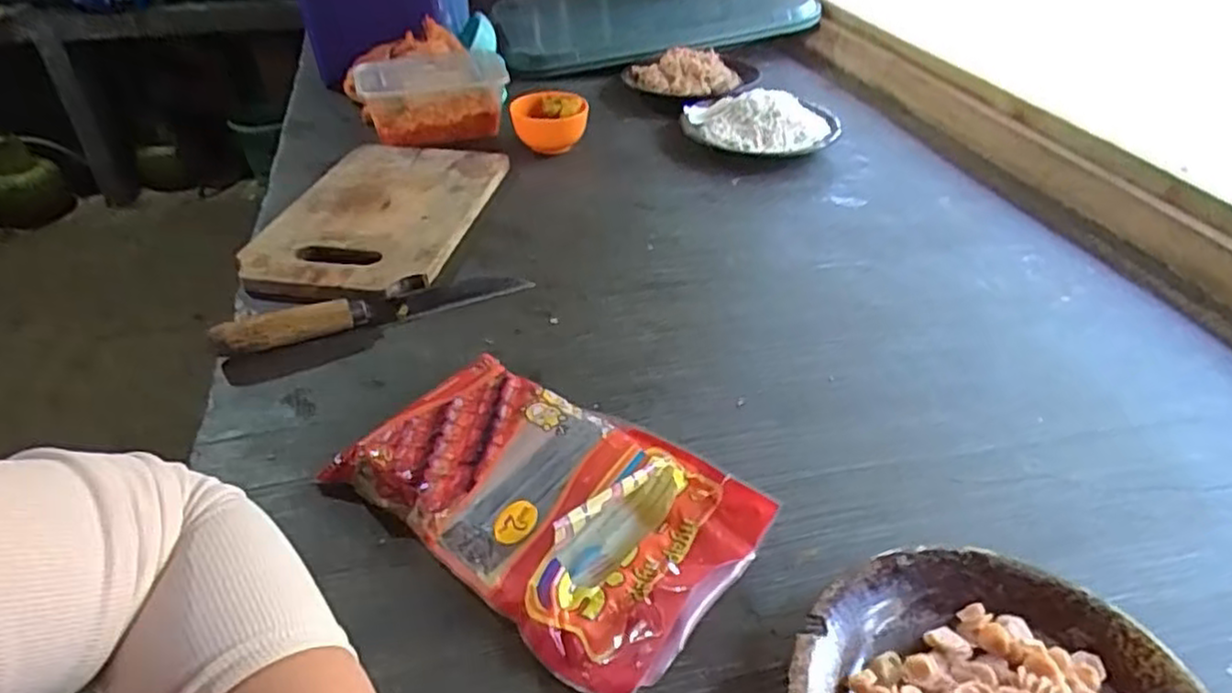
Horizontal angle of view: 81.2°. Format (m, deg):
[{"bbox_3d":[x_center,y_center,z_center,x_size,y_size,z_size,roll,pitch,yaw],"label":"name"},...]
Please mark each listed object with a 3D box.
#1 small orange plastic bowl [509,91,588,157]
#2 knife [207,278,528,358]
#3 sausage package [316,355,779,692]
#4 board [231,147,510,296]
[{"bbox_3d":[-0.076,-0.260,0.833,0.084,0.051,0.093,0,38,-1],"label":"small orange plastic bowl"},{"bbox_3d":[-0.188,-0.033,0.572,0.237,0.025,0.031,-16,41,-20],"label":"knife"},{"bbox_3d":[-0.039,0.086,0.420,0.223,0.037,0.140,26,45,29],"label":"sausage package"},{"bbox_3d":[-0.228,-0.136,0.704,0.181,0.018,0.282,6,39,7],"label":"board"}]

